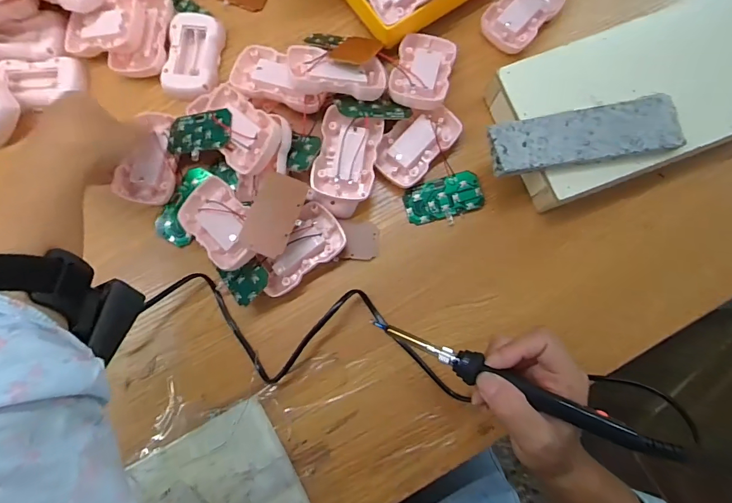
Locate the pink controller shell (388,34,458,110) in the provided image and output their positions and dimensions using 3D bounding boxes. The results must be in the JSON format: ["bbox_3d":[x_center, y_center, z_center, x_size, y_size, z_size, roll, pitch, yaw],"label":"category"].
[{"bbox_3d":[0.056,-0.178,0.405,0.055,0.017,0.089,13,65,3],"label":"pink controller shell"}]

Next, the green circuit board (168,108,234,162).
[{"bbox_3d":[-0.155,-0.108,0.380,0.073,0.005,0.043,-2,80,22],"label":"green circuit board"}]

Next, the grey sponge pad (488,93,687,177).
[{"bbox_3d":[0.188,-0.101,0.354,0.160,0.013,0.048,-9,80,-2],"label":"grey sponge pad"}]

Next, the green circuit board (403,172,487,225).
[{"bbox_3d":[0.075,-0.051,0.396,0.073,0.007,0.041,-13,80,-3],"label":"green circuit board"}]

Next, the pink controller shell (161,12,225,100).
[{"bbox_3d":[-0.175,-0.196,0.414,0.050,0.016,0.087,3,80,0],"label":"pink controller shell"}]

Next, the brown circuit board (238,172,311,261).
[{"bbox_3d":[-0.080,-0.032,0.350,0.040,0.004,0.072,19,70,5],"label":"brown circuit board"}]

